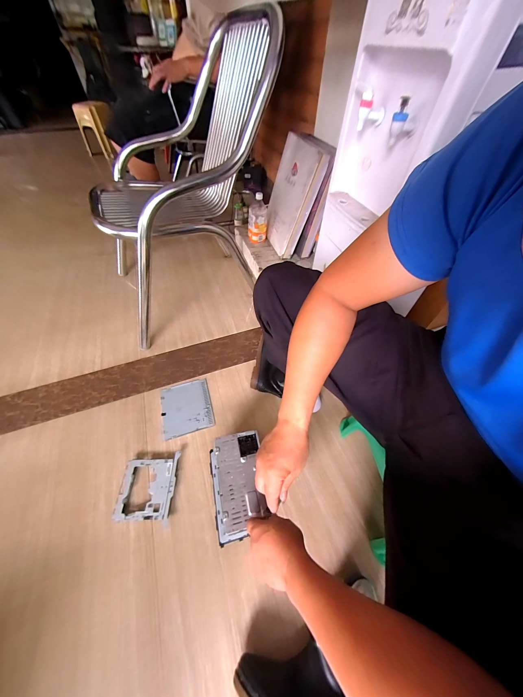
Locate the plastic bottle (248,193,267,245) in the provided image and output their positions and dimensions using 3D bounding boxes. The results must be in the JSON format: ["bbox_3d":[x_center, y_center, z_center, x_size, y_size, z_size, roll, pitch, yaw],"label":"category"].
[{"bbox_3d":[-0.022,-0.642,1.181,0.097,0.205,0.102,-1,53,-1],"label":"plastic bottle"}]

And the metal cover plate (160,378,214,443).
[{"bbox_3d":[-0.251,0.195,0.791,0.157,0.009,0.177,-15,54,-9],"label":"metal cover plate"}]

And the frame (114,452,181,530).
[{"bbox_3d":[-0.304,0.373,0.643,0.141,0.032,0.157,1,53,3],"label":"frame"}]

